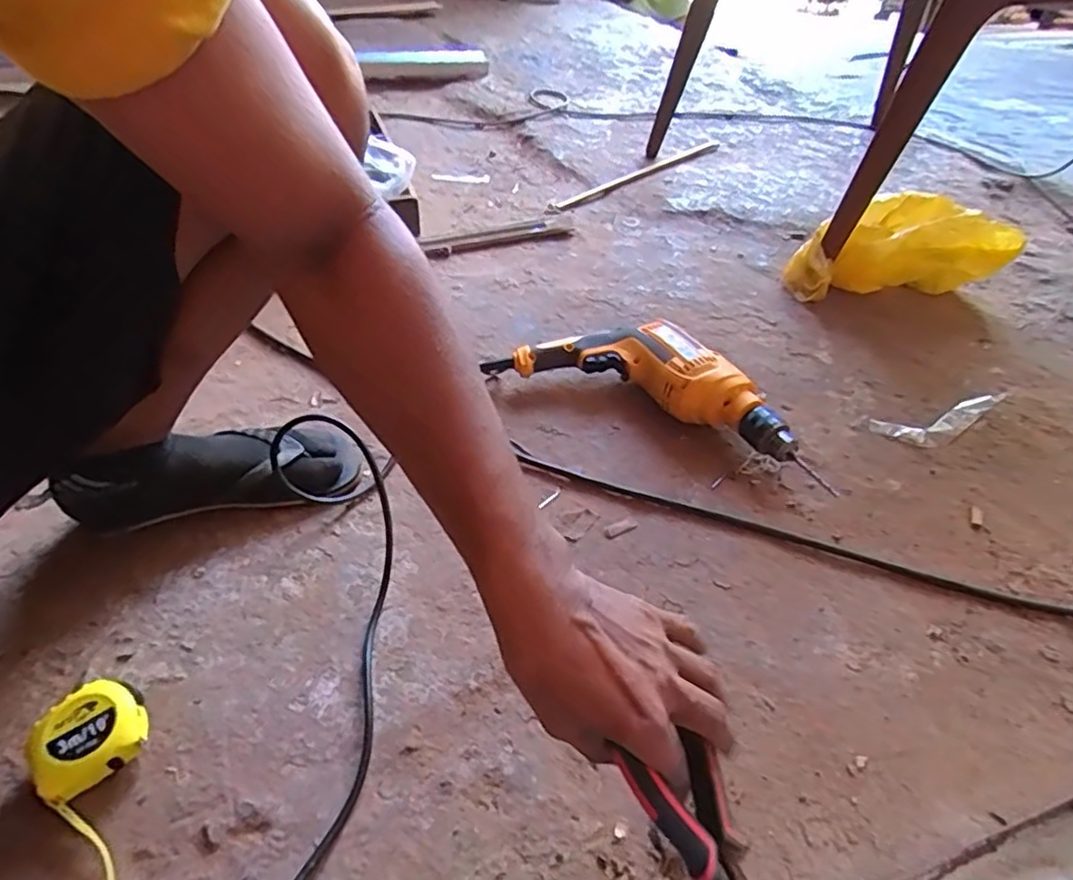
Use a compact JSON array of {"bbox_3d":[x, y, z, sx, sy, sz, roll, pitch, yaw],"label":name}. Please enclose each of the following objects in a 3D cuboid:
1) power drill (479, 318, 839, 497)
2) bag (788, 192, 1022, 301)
[{"bbox_3d":[0.158,-0.068,0.724,0.372,0.073,0.139,22,48,19],"label":"power drill"},{"bbox_3d":[0.557,-0.301,0.975,0.331,0.109,0.127,-6,45,-8],"label":"bag"}]

